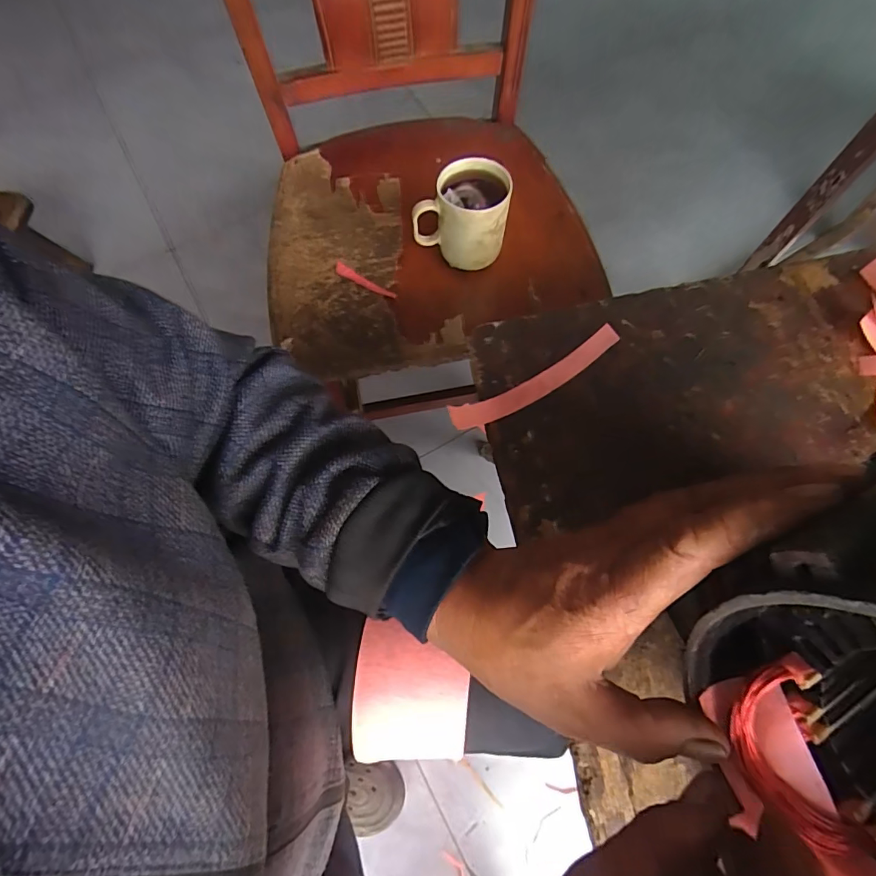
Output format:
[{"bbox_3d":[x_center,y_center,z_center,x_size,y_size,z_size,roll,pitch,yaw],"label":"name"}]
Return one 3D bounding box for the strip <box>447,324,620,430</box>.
[{"bbox_3d":[0.069,-0.041,0.335,0.128,0.031,0.019,-25,71,-8],"label":"strip"}]

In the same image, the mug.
[{"bbox_3d":[0.027,-0.264,0.551,0.109,0.099,0.082,5,70,3],"label":"mug"}]

